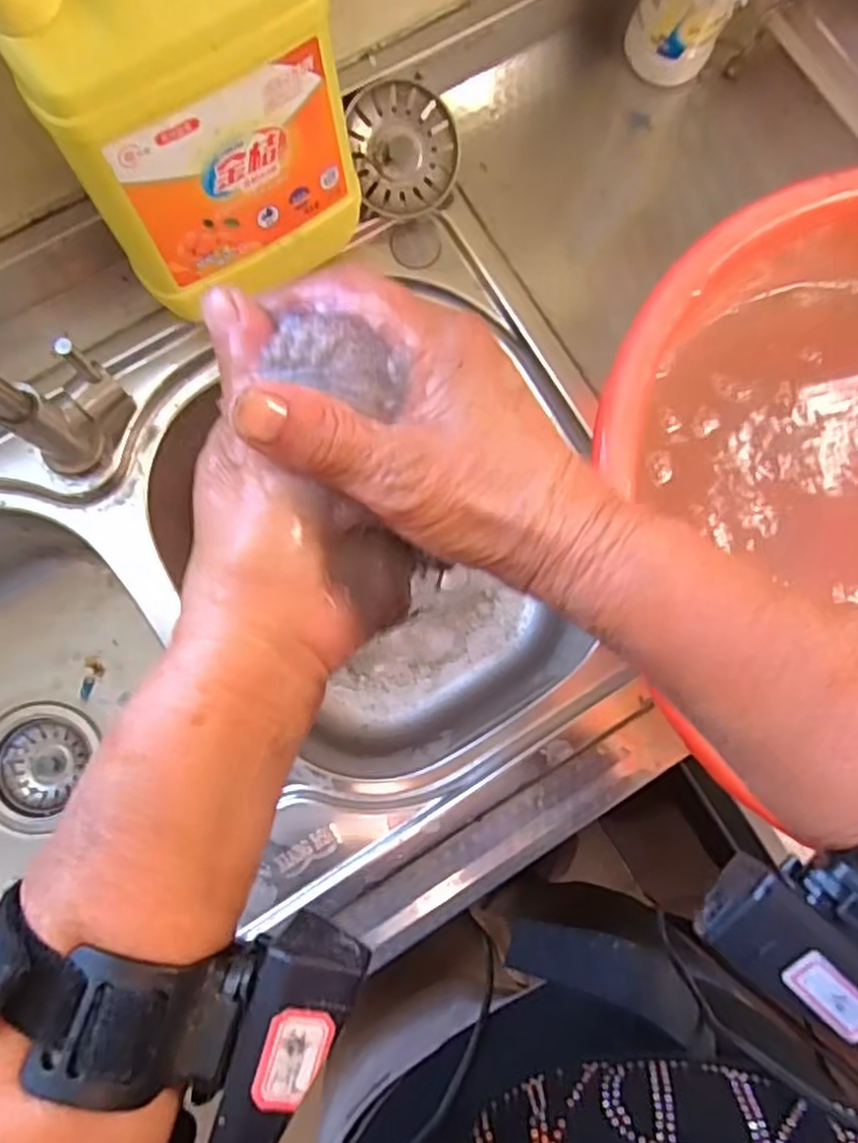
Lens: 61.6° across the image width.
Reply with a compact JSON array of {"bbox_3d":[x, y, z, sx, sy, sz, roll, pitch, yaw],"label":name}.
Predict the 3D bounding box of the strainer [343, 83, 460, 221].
[{"bbox_3d":[-0.023,-0.290,0.499,0.076,0.032,0.078,-12,118,-11],"label":"strainer"}]

